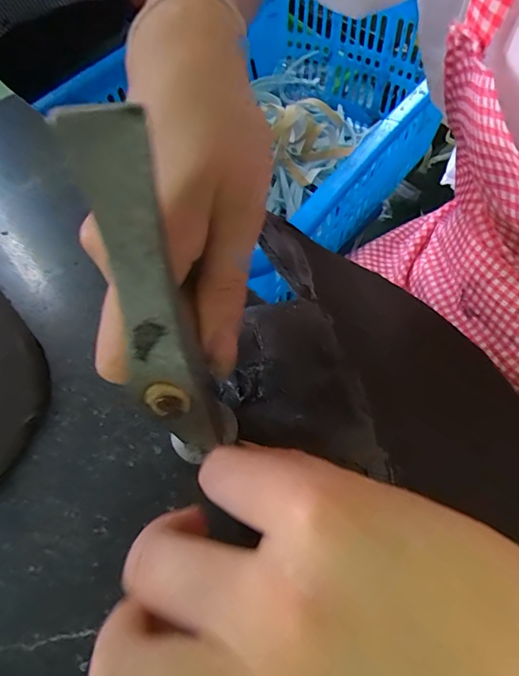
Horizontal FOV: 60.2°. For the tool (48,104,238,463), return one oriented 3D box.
[{"bbox_3d":[-0.028,-0.008,0.125,0.021,0.101,0.011,-20,28,-16],"label":"tool"}]

